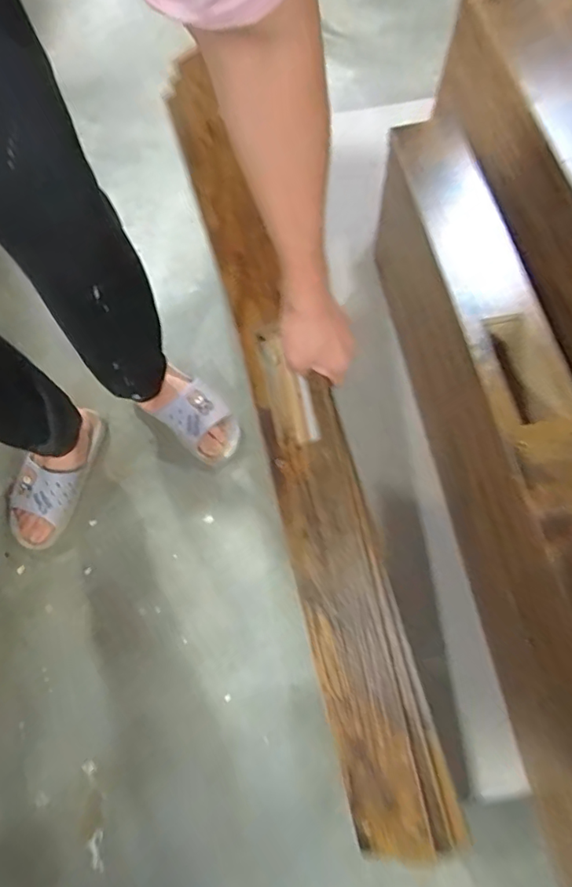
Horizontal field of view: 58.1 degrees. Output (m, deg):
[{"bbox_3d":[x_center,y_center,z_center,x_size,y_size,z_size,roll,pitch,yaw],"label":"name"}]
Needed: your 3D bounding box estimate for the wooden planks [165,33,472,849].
[{"bbox_3d":[0.021,0.029,0.550,0.101,0.042,0.851,-16,91,-5],"label":"wooden planks"}]

